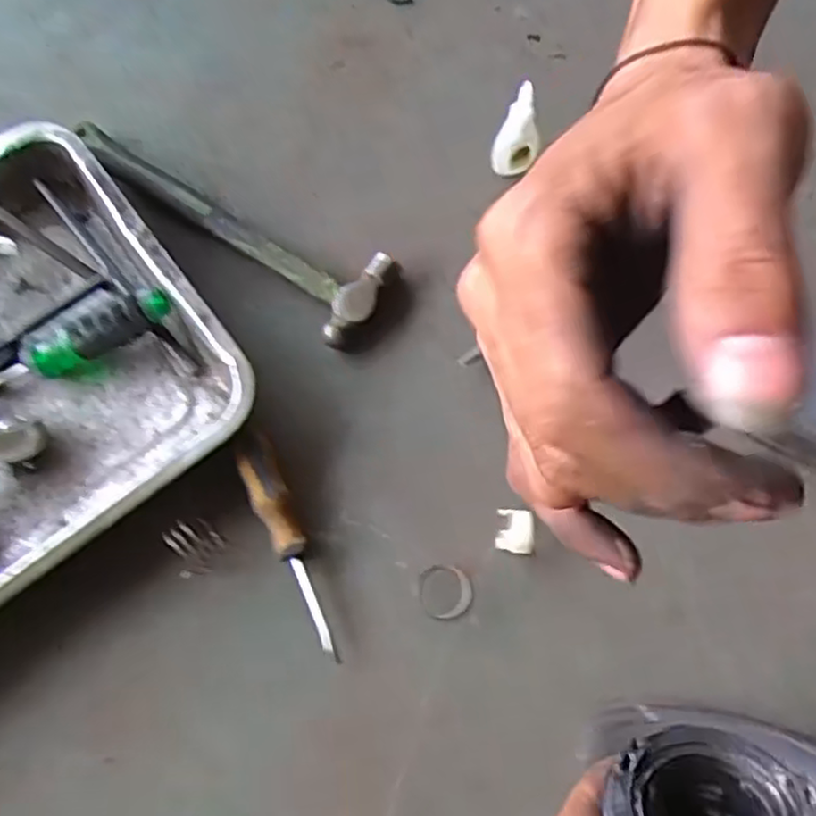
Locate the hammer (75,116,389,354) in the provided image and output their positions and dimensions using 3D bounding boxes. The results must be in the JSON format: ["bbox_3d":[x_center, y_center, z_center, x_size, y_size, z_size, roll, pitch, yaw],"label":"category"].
[{"bbox_3d":[-0.131,-0.143,0.525,0.260,0.024,0.067,35,76,10],"label":"hammer"}]

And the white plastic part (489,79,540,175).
[{"bbox_3d":[0.080,-0.199,0.511,0.031,0.091,0.020,11,73,3],"label":"white plastic part"}]

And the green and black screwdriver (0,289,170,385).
[{"bbox_3d":[-0.232,-0.043,0.487,0.144,0.028,0.024,-24,74,8],"label":"green and black screwdriver"}]

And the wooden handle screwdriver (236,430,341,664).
[{"bbox_3d":[-0.077,0.088,0.456,0.024,0.028,0.147,-22,74,-7],"label":"wooden handle screwdriver"}]

